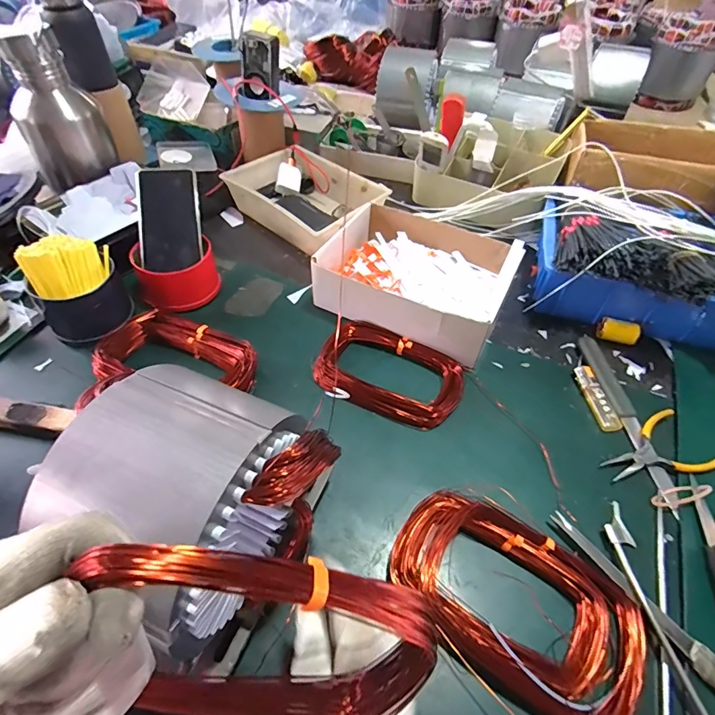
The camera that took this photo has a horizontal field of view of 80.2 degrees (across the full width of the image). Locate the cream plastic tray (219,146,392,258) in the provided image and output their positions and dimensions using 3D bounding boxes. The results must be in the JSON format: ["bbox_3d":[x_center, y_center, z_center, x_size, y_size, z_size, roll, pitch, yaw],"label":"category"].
[{"bbox_3d":[-0.084,-0.270,0.723,0.244,0.064,0.172,37,58,25],"label":"cream plastic tray"}]

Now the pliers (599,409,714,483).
[{"bbox_3d":[0.318,0.100,0.461,0.115,0.013,0.071,-11,51,-11],"label":"pliers"}]

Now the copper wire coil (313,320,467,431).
[{"bbox_3d":[0.040,0.016,0.514,0.173,0.023,0.112,18,52,12],"label":"copper wire coil"}]

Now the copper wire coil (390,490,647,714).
[{"bbox_3d":[0.128,0.200,0.355,0.199,0.033,0.123,28,54,19],"label":"copper wire coil"}]

